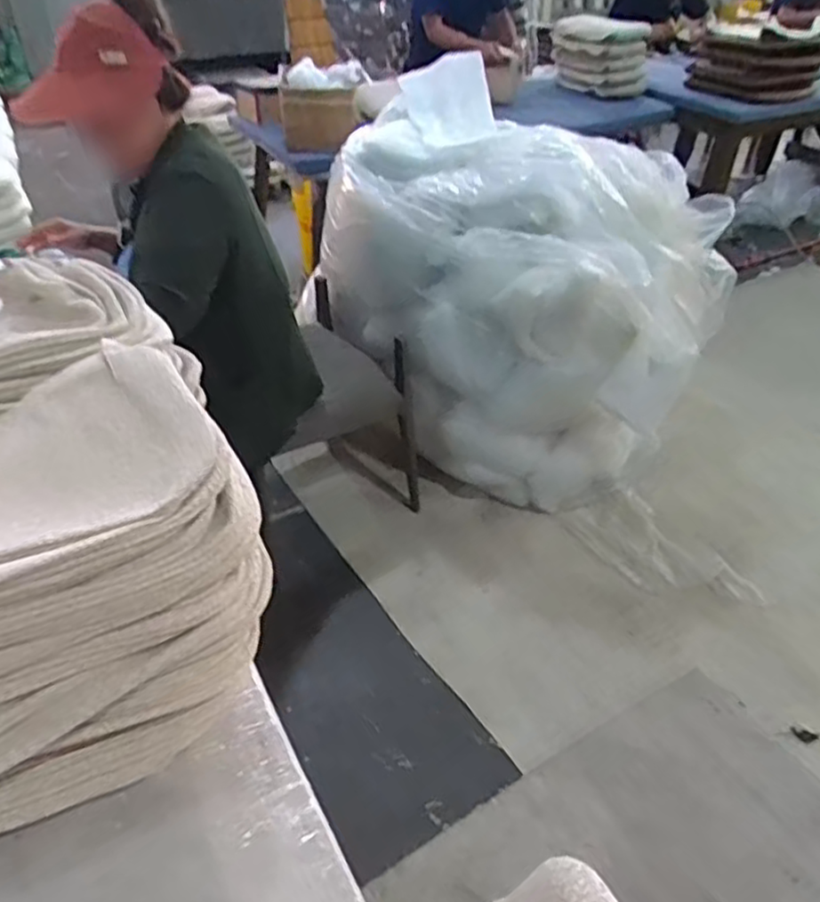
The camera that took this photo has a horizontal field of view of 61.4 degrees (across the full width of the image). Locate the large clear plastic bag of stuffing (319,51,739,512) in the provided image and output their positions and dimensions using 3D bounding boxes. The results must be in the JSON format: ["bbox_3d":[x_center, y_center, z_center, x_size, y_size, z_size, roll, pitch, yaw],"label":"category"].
[{"bbox_3d":[0.238,-0.398,1.935,0.732,0.977,0.990,-30,48,-33],"label":"large clear plastic bag of stuffing"}]

